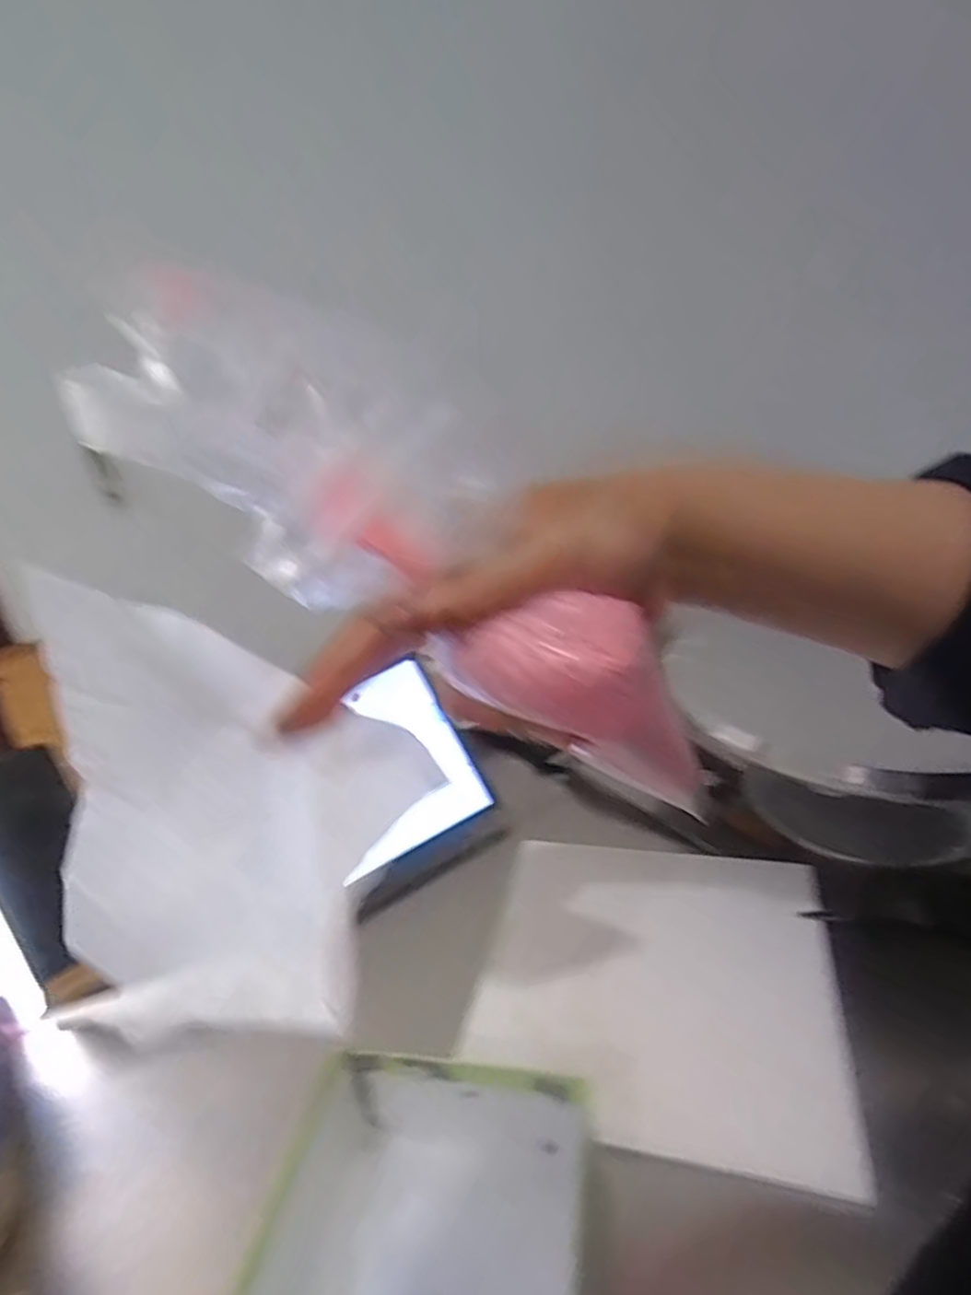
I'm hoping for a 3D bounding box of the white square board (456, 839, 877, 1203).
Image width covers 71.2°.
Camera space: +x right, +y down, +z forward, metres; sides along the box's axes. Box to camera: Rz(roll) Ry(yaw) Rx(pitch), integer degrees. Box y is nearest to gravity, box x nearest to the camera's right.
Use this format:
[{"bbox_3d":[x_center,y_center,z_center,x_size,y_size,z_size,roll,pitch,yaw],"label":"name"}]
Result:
[{"bbox_3d":[0.108,0.210,0.441,0.215,0.013,0.210,3,30,16],"label":"white square board"}]

